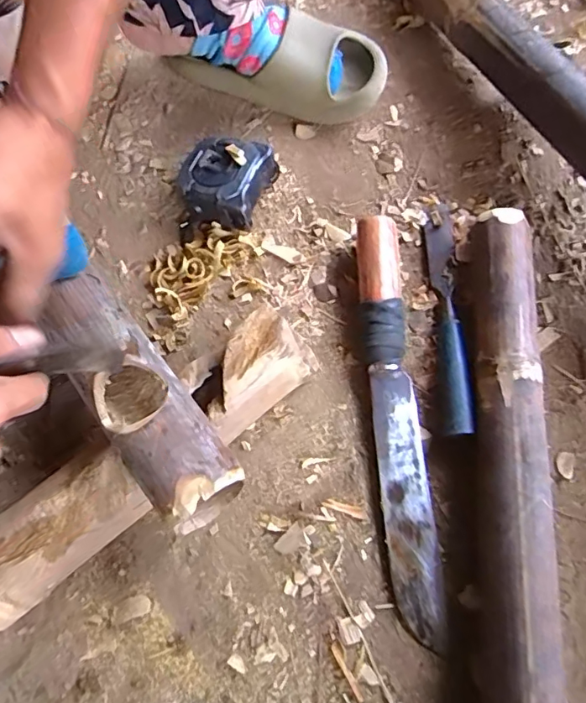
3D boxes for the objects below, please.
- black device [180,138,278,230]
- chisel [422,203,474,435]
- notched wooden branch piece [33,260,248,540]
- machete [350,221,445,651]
[{"bbox_3d":[-0.066,-0.163,0.497,0.079,0.046,0.081,-1,71,3],"label":"black device"},{"bbox_3d":[0.135,-0.037,0.447,0.023,0.027,0.221,1,71,3],"label":"chisel"},{"bbox_3d":[-0.114,0.032,0.382,0.059,0.065,0.201,-33,64,-9],"label":"notched wooden branch piece"},{"bbox_3d":[0.081,0.048,0.416,0.043,0.035,0.334,-5,70,1],"label":"machete"}]

